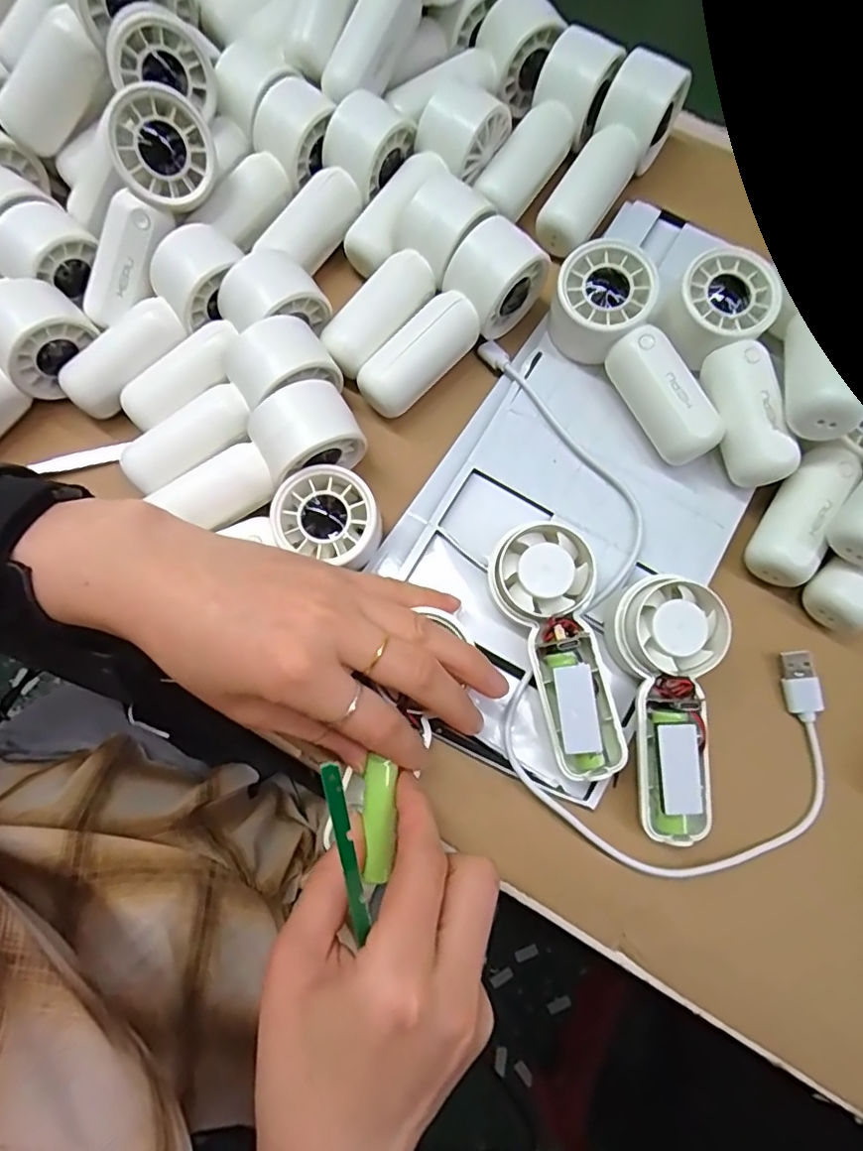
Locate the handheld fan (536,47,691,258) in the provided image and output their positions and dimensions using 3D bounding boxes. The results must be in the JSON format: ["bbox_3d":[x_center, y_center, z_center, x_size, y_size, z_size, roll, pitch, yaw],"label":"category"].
[{"bbox_3d":[0.094,-0.224,0.313,0.031,0.044,0.110,36,93,9],"label":"handheld fan"}]

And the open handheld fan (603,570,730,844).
[{"bbox_3d":[0.107,0.057,0.246,0.043,0.034,0.107,-6,75,-2],"label":"open handheld fan"}]

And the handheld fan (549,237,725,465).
[{"bbox_3d":[0.100,-0.106,0.270,0.042,0.034,0.108,-33,78,-8],"label":"handheld fan"}]

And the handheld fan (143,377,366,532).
[{"bbox_3d":[-0.078,-0.051,0.267,0.095,0.040,0.035,-29,77,7],"label":"handheld fan"}]

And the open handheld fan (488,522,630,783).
[{"bbox_3d":[0.060,0.032,0.249,0.043,0.031,0.107,-20,76,-5],"label":"open handheld fan"}]

